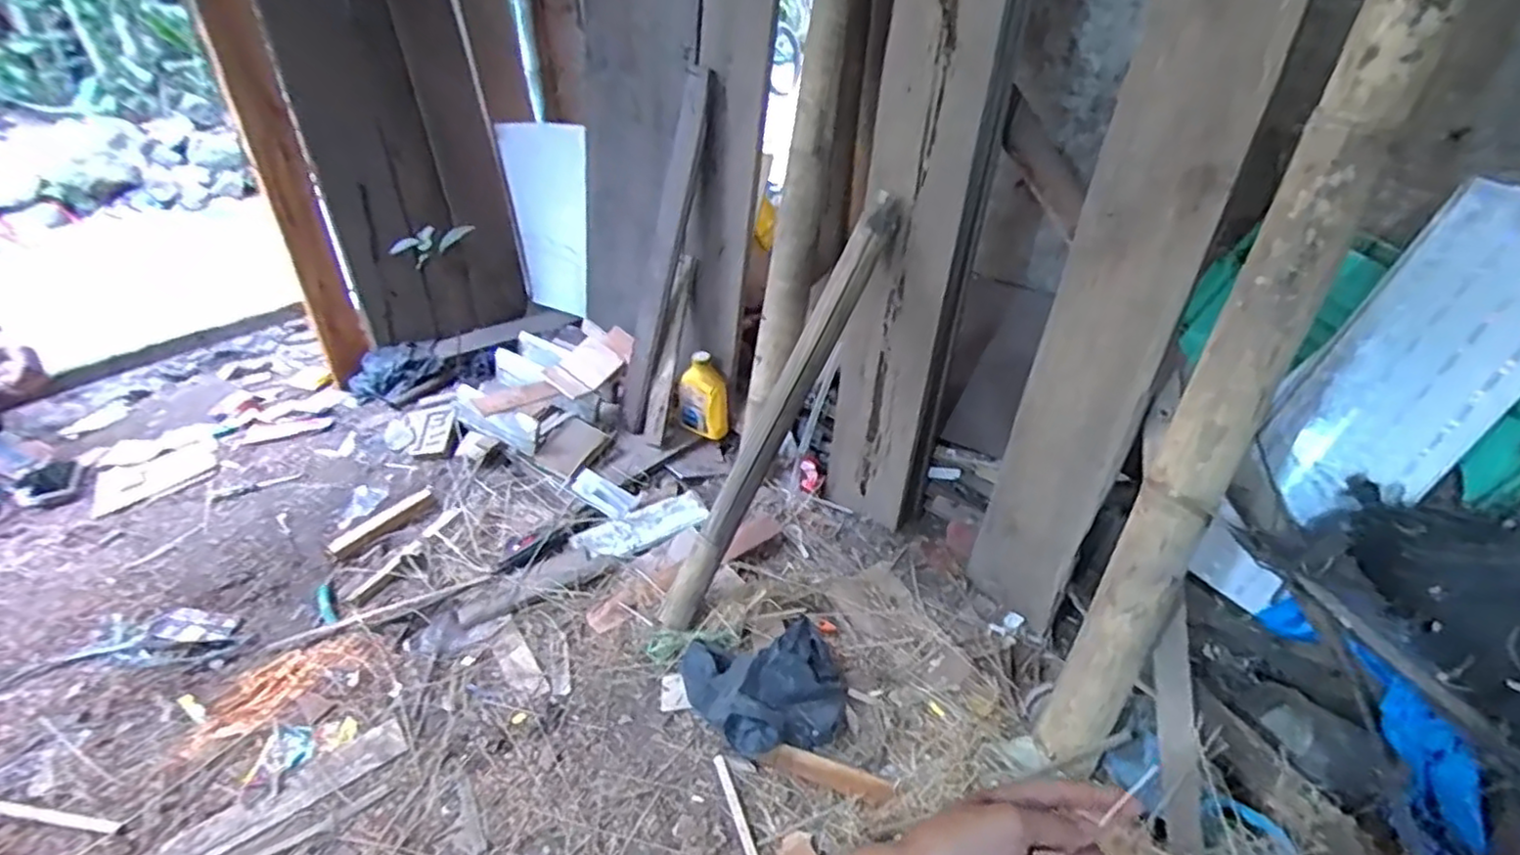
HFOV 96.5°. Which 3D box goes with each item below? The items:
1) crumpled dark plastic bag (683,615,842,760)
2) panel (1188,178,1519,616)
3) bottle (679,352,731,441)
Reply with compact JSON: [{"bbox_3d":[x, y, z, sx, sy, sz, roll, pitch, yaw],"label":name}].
[{"bbox_3d":[0.011,0.395,1.040,0.232,0.066,0.212,-10,35,-14],"label":"crumpled dark plastic bag"},{"bbox_3d":[0.911,-0.014,1.004,0.030,0.670,0.205,7,29,-50],"label":"panel"},{"bbox_3d":[-0.129,-0.070,1.542,0.109,0.195,0.069,-1,34,-2],"label":"bottle"}]

